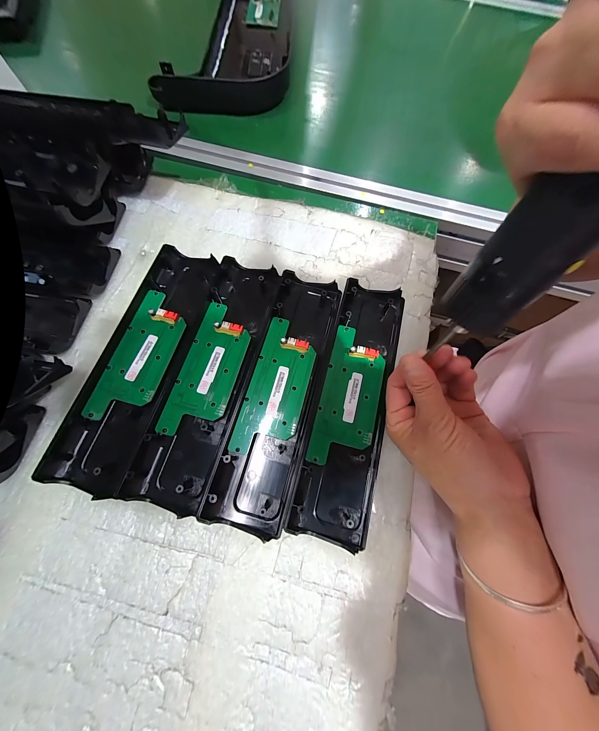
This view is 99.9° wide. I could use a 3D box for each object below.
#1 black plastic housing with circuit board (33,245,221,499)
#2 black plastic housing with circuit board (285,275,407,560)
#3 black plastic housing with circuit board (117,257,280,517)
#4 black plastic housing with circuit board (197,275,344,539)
[{"bbox_3d":[-0.155,-0.012,0.247,0.067,0.020,0.245,14,71,3],"label":"black plastic housing with circuit board"},{"bbox_3d":[0.054,0.028,0.240,0.065,0.023,0.244,15,71,3],"label":"black plastic housing with circuit board"},{"bbox_3d":[-0.087,0.002,0.247,0.067,0.017,0.246,14,71,3],"label":"black plastic housing with circuit board"},{"bbox_3d":[-0.018,0.018,0.245,0.068,0.017,0.249,15,71,3],"label":"black plastic housing with circuit board"}]

